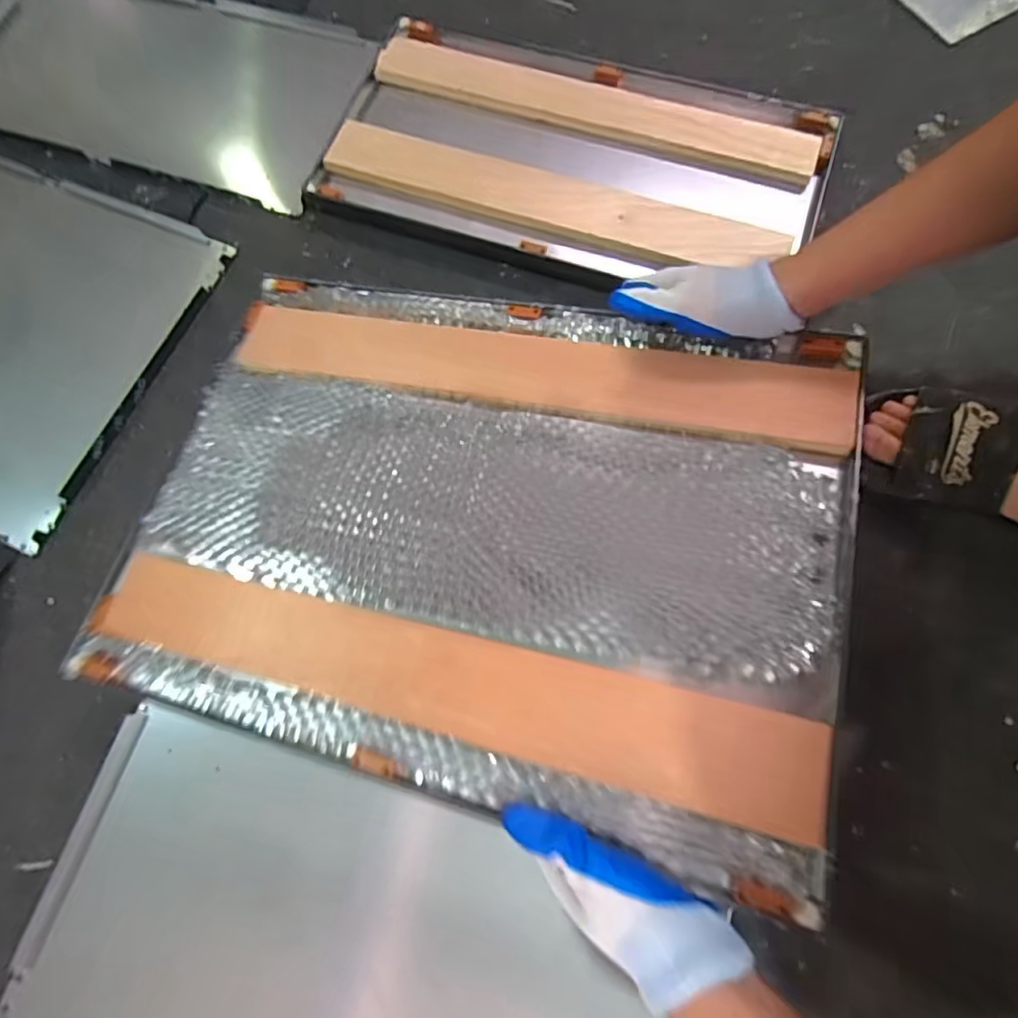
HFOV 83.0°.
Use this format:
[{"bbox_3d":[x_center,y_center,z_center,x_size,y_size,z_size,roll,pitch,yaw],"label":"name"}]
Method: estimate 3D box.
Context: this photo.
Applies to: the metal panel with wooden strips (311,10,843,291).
[{"bbox_3d":[0.070,-0.408,0.682,0.566,0.045,0.299,19,77,7],"label":"metal panel with wooden strips"}]

